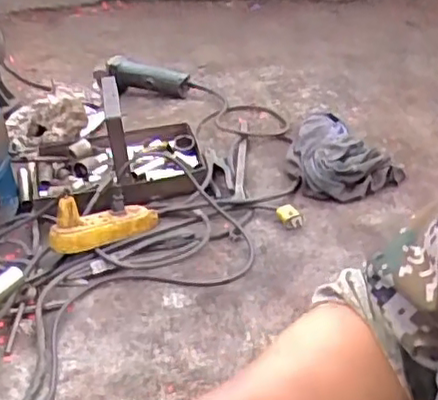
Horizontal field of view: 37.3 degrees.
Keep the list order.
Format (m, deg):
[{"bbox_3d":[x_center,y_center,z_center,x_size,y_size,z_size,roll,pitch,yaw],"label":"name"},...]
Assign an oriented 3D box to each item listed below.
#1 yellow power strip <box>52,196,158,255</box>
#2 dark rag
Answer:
[{"bbox_3d":[-0.185,0.031,1.056,0.183,0.081,0.050,-9,30,-30],"label":"yellow power strip"},{"bbox_3d":[0.206,-0.082,1.220,0.170,0.064,0.274,-12,33,-10],"label":"dark rag"}]

